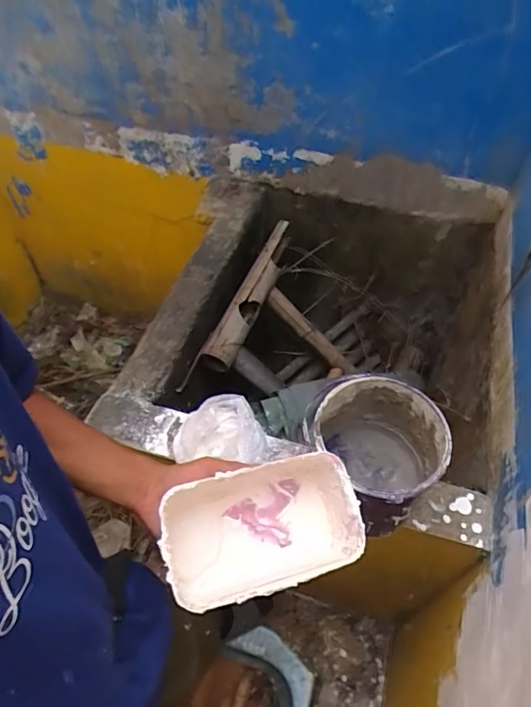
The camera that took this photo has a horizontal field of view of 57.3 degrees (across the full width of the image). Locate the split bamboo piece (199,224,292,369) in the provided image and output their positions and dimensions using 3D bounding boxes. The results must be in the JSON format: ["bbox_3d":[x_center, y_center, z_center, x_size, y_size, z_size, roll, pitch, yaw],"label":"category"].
[{"bbox_3d":[-0.025,-0.169,1.275,0.071,0.097,0.514,18,56,13],"label":"split bamboo piece"}]

